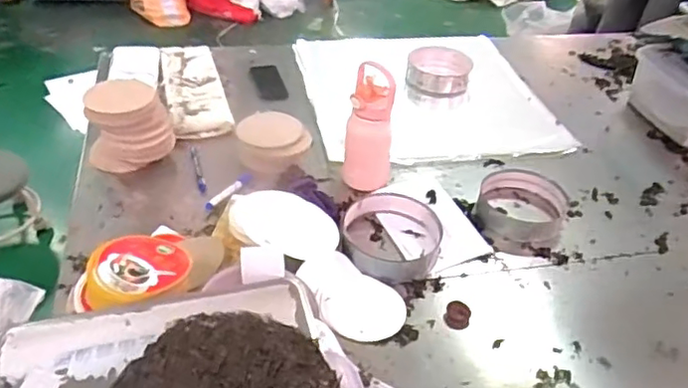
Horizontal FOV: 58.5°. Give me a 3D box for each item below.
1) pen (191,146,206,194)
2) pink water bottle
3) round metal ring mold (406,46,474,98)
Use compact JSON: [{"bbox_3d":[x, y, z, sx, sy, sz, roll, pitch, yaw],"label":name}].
[{"bbox_3d":[-0.303,-0.054,1.278,0.016,0.015,0.152,-7,40,-16],"label":"pen"},{"bbox_3d":[0.055,-0.126,1.248,0.096,0.240,0.086,11,39,6],"label":"pink water bottle"},{"bbox_3d":[0.265,-0.354,1.708,0.172,0.061,0.206,11,39,6],"label":"round metal ring mold"}]

